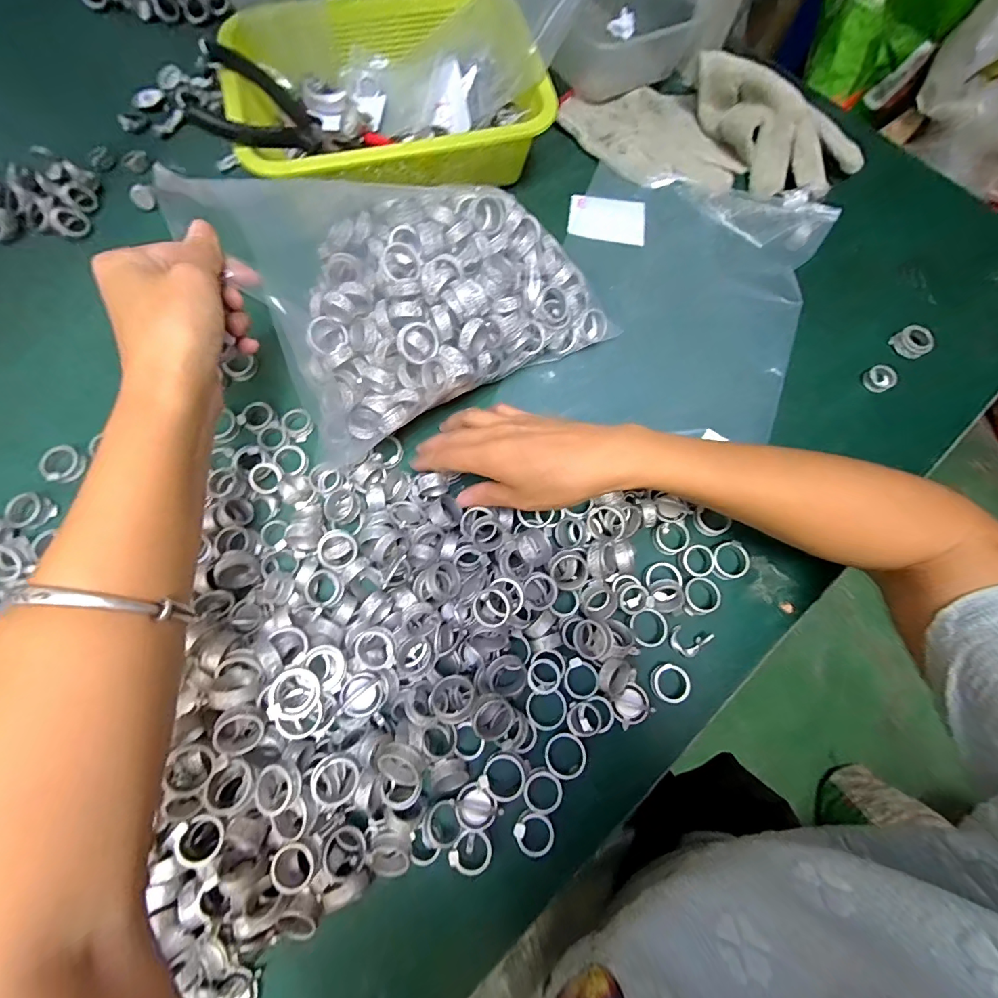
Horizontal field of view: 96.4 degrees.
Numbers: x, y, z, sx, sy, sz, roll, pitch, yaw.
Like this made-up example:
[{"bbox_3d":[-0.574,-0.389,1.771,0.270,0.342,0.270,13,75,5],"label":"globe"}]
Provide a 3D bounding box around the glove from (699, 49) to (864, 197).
[{"bbox_3d":[0.284,-0.378,0.441,0.110,0.048,0.164,-26,77,-10],"label":"glove"}]

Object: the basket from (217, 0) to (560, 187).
[{"bbox_3d":[-0.102,-0.374,0.420,0.271,0.073,0.190,-15,76,-8],"label":"basket"}]

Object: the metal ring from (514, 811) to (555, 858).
[{"bbox_3d":[0.023,0.212,0.282,0.023,0.004,0.024,1,74,-3],"label":"metal ring"}]

